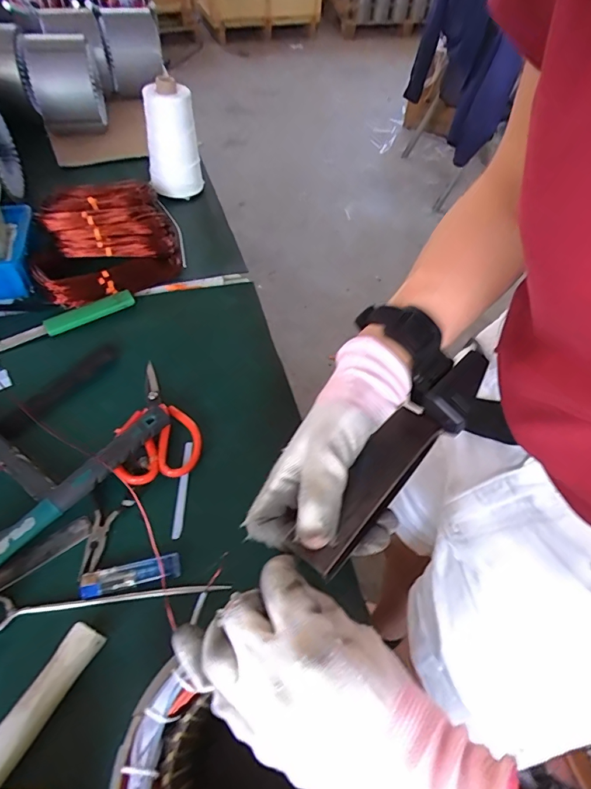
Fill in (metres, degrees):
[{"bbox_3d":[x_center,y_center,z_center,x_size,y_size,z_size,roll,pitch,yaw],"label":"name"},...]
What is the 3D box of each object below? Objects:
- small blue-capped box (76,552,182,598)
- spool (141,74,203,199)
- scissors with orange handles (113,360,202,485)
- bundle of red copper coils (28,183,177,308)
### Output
[{"bbox_3d":[-0.153,0.166,0.413,0.086,0.010,0.022,-11,55,-11],"label":"small blue-capped box"},{"bbox_3d":[-0.203,-0.414,0.737,0.083,0.153,0.087,-5,54,-7],"label":"spool"},{"bbox_3d":[-0.158,0.027,0.507,0.088,0.016,0.150,-11,55,-11],"label":"scissors with orange handles"},{"bbox_3d":[-0.277,-0.251,0.667,0.187,0.063,0.279,-10,55,-10],"label":"bundle of red copper coils"}]

